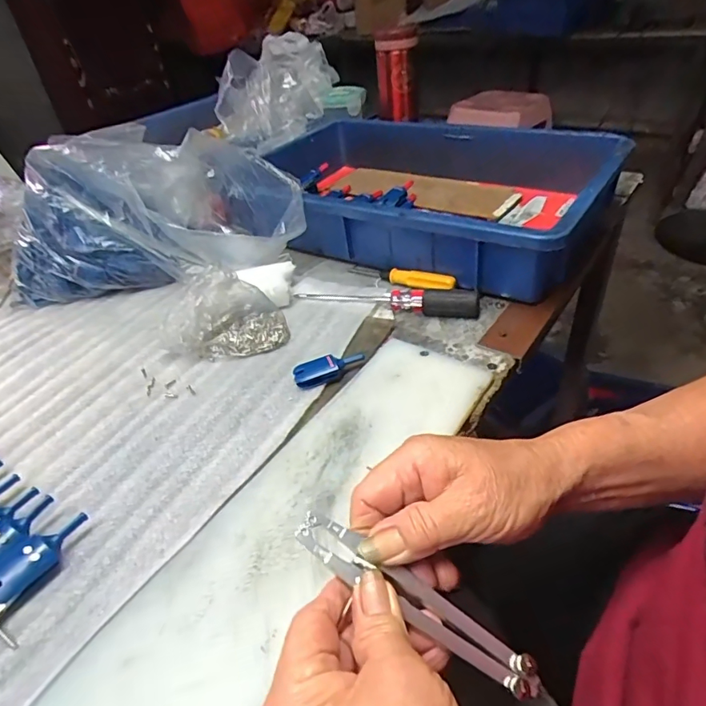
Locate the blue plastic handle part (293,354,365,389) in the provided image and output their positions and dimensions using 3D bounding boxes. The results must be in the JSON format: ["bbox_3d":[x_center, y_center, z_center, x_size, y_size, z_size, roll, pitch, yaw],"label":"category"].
[{"bbox_3d":[-0.020,0.012,0.388,0.058,0.013,0.020,-23,41,-19],"label":"blue plastic handle part"}]

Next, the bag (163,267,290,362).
[{"bbox_3d":[-0.114,-0.037,0.422,0.104,0.059,0.062,-7,39,1],"label":"bag"}]

